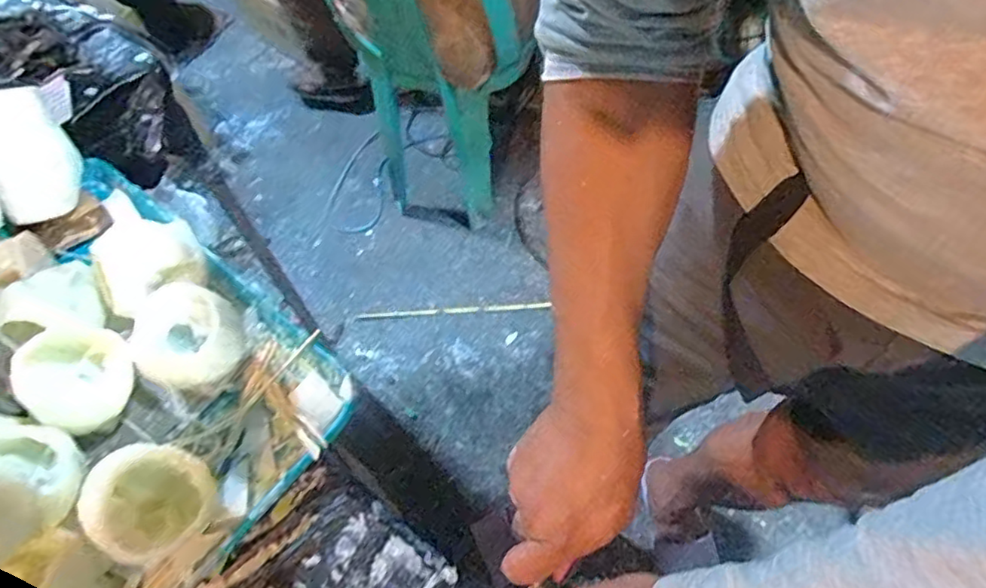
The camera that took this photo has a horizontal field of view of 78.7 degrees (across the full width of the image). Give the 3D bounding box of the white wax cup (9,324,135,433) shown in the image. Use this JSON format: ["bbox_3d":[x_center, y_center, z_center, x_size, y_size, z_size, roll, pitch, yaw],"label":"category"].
[{"bbox_3d":[-0.310,0.065,0.454,0.078,0.049,0.078,7,68,-19],"label":"white wax cup"}]

